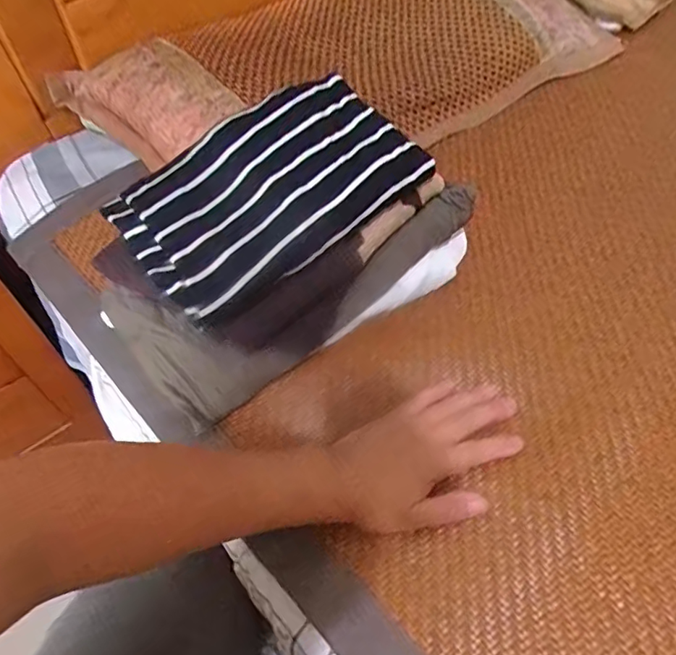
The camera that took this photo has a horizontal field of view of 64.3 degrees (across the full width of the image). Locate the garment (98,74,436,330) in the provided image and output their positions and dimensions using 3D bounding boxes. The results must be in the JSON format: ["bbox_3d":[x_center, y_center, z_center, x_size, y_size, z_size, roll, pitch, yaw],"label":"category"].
[{"bbox_3d":[-0.059,-0.118,0.452,0.236,0.027,0.146,-37,74,-14],"label":"garment"}]

